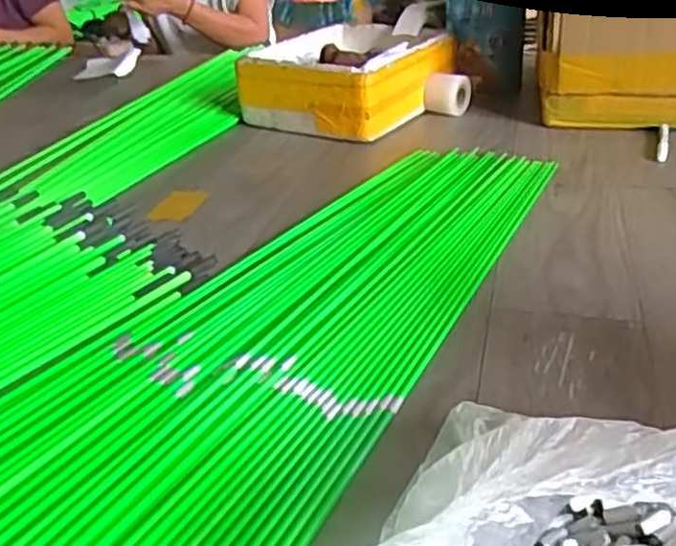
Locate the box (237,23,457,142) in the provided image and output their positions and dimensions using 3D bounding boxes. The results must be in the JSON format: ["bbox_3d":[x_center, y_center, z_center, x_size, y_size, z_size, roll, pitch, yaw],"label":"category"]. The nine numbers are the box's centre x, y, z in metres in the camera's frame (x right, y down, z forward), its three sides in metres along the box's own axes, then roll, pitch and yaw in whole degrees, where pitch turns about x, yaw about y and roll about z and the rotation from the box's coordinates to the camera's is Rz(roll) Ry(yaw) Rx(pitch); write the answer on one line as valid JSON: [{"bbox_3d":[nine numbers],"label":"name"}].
[{"bbox_3d":[0.016,-0.296,1.155,0.241,0.118,0.262,14,32,30],"label":"box"}]

